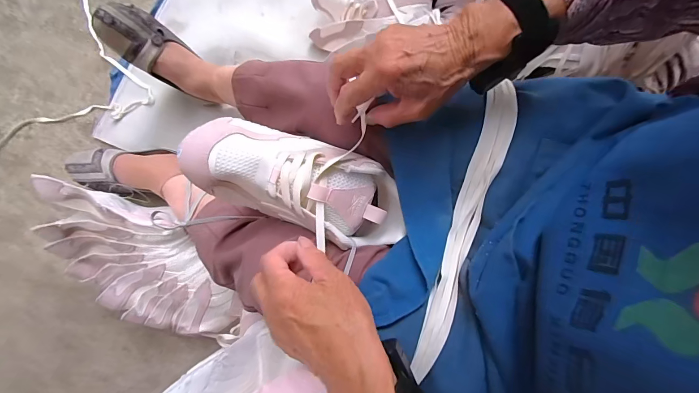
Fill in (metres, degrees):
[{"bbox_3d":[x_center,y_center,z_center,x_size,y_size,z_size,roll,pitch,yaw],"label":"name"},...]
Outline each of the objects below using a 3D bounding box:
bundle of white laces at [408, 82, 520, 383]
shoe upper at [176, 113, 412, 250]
[{"bbox_3d":[0.120,0.029,0.353,0.028,0.037,0.296,19,82,-3],"label":"bundle of white laces"},{"bbox_3d":[-0.048,-0.015,0.372,0.237,0.072,0.088,20,80,-11],"label":"shoe upper"}]

